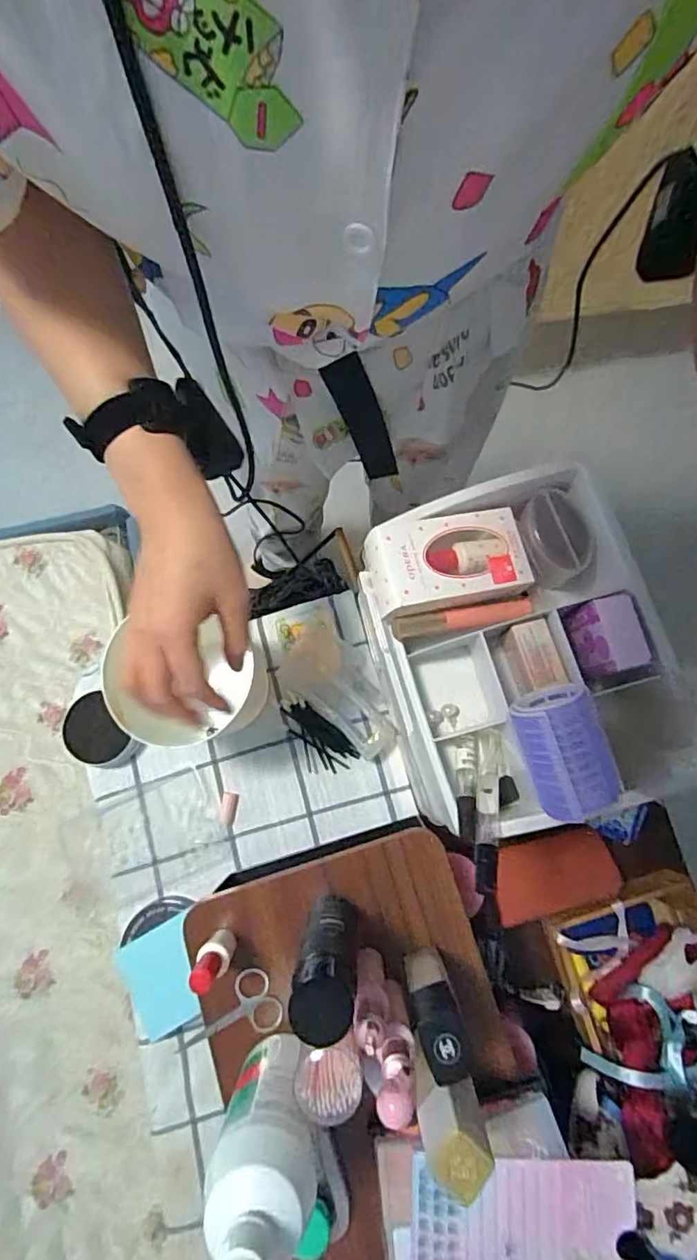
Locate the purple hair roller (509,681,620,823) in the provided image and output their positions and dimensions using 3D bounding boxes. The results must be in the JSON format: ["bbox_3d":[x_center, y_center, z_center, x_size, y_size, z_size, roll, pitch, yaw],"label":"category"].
[{"bbox_3d":[0.129,0.075,0.333,0.043,0.040,0.076,-15,79,-2],"label":"purple hair roller"}]

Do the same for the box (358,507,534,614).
[{"bbox_3d":[0.069,-0.050,0.390,0.115,0.029,0.062,-11,78,-2],"label":"box"}]

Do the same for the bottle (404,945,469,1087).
[{"bbox_3d":[0.058,0.257,0.377,0.027,0.110,0.034,-12,78,-2],"label":"bottle"}]

